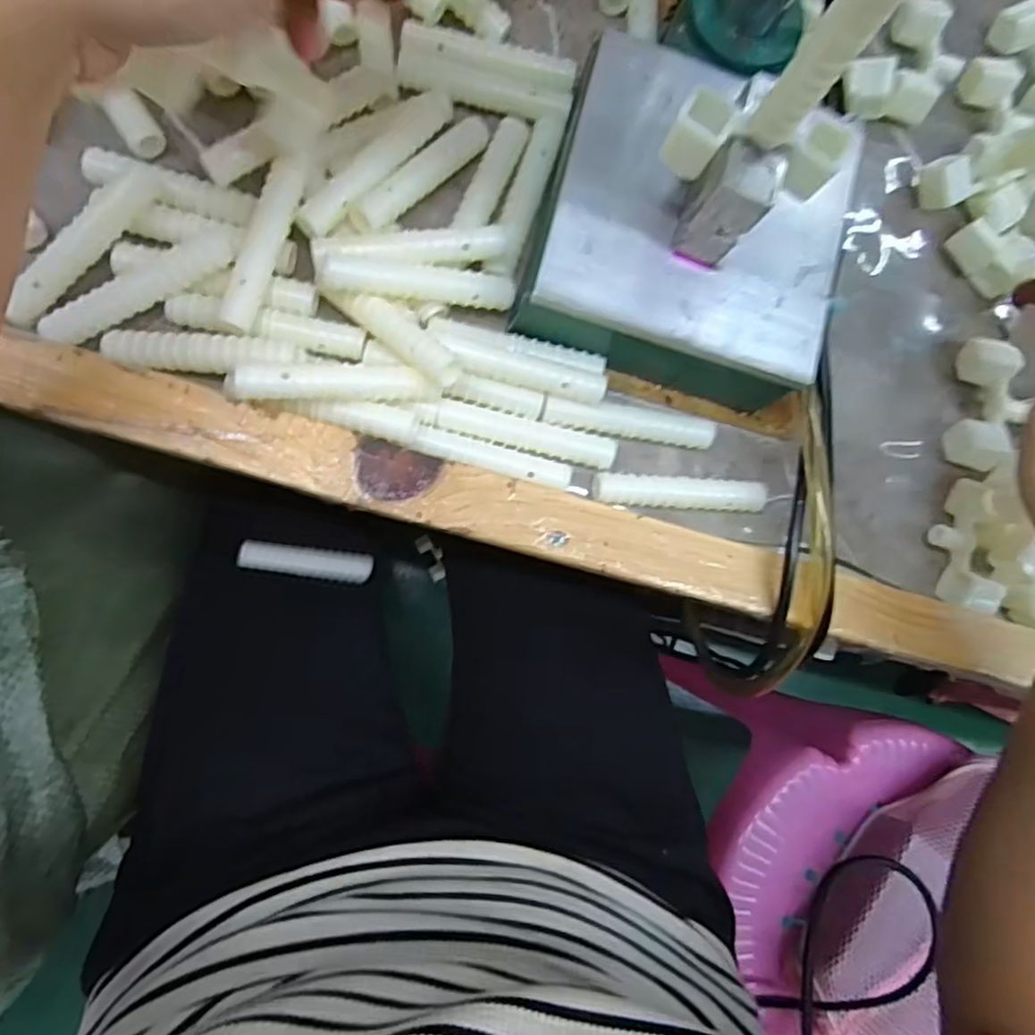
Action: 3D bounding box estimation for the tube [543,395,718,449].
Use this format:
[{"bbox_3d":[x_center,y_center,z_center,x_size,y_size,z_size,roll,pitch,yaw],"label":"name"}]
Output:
[{"bbox_3d":[0.051,-0.043,0.302,0.079,0.018,0.013,7,84,-9],"label":"tube"}]

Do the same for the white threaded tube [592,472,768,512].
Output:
[{"bbox_3d":[0.074,-0.011,0.304,0.081,0.014,0.014,3,84,-10],"label":"white threaded tube"}]

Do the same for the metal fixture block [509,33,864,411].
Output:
[{"bbox_3d":[0.075,-0.125,0.274,0.128,0.089,0.121,17,82,-8],"label":"metal fixture block"}]

